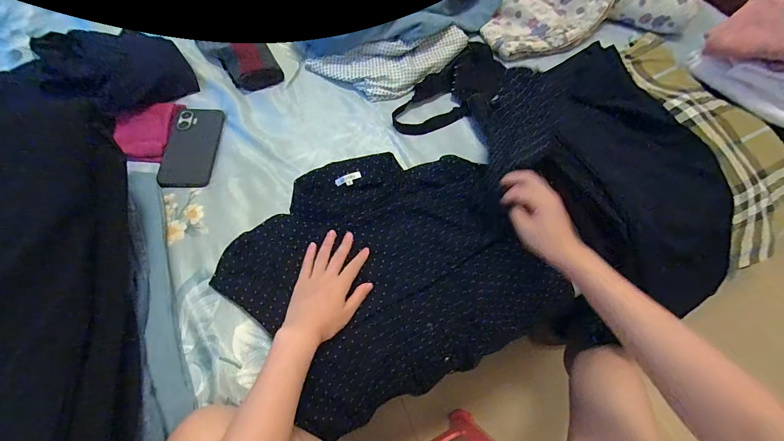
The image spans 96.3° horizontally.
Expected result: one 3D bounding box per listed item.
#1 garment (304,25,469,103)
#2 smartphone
[{"bbox_3d":[-0.004,-0.302,0.685,0.319,0.047,0.126,-5,64,-6],"label":"garment"},{"bbox_3d":[-0.342,-0.128,0.601,0.080,0.010,0.165,0,63,-3],"label":"smartphone"}]

